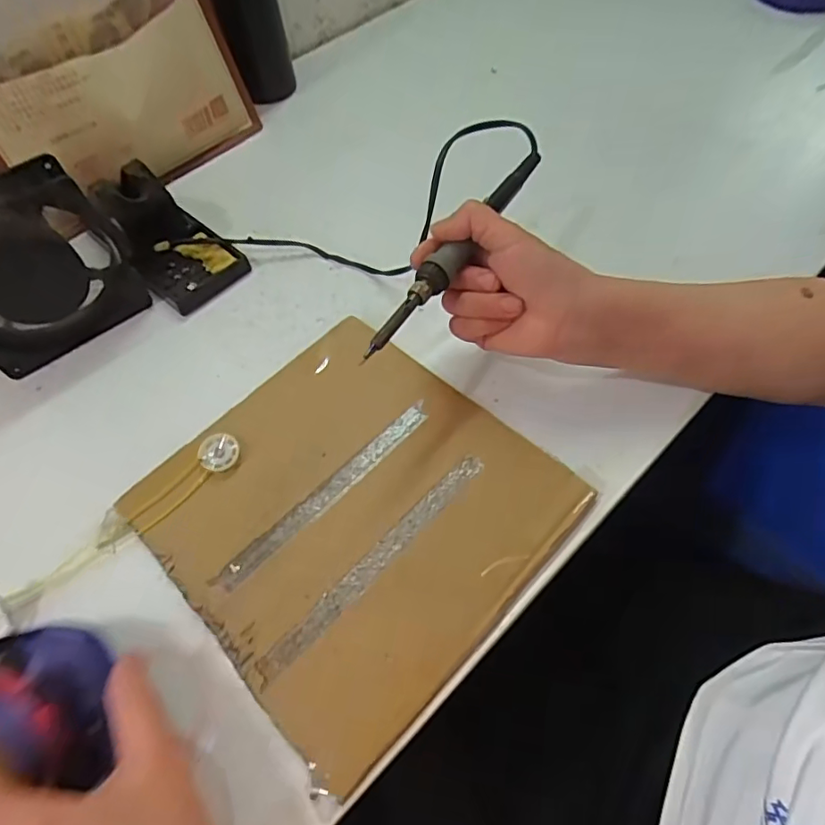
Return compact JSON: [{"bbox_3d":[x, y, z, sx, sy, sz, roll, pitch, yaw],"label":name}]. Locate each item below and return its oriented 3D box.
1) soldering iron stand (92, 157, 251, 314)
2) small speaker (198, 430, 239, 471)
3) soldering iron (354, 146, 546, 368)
[{"bbox_3d":[-0.201,-0.147,0.442,0.074,0.059,0.115,-41,66,-18],"label":"soldering iron stand"},{"bbox_3d":[-0.129,0.026,0.363,0.026,0.005,0.026,14,60,12],"label":"small speaker"},{"bbox_3d":[0.032,-0.103,0.347,0.020,0.022,0.206,29,62,13],"label":"soldering iron"}]

